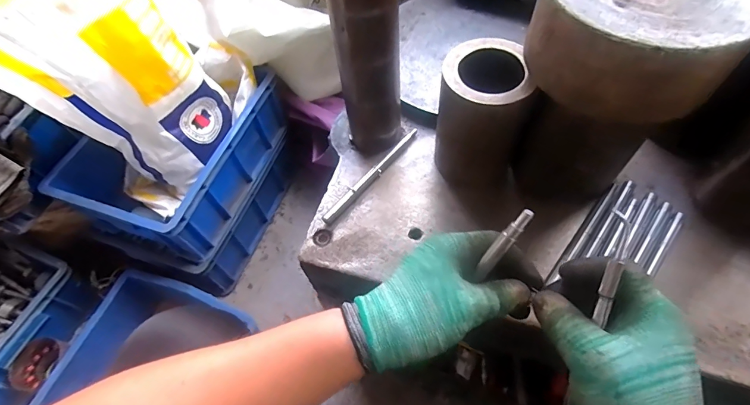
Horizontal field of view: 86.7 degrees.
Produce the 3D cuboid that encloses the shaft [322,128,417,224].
[{"bbox_3d":[-0.002,-0.036,0.469,0.012,0.013,0.164,36,68,22],"label":"shaft"}]

